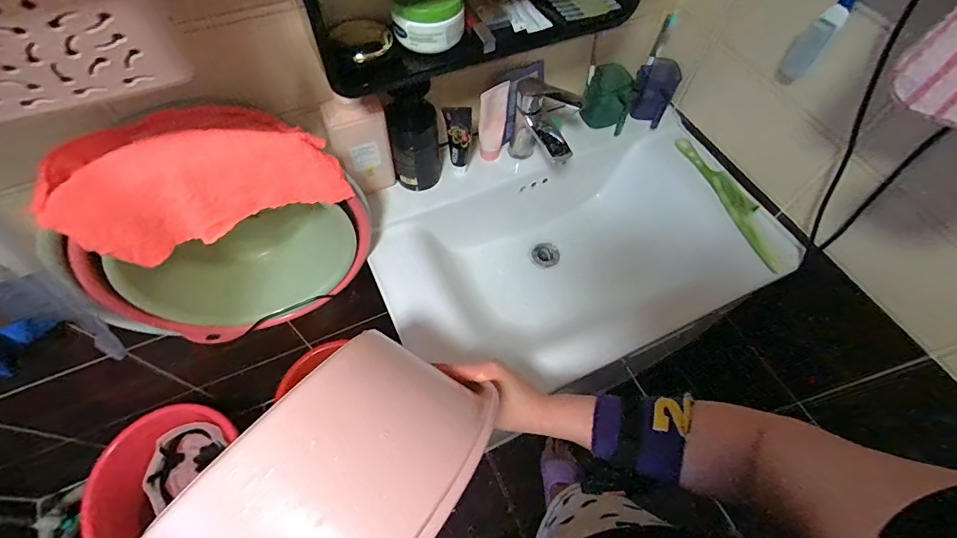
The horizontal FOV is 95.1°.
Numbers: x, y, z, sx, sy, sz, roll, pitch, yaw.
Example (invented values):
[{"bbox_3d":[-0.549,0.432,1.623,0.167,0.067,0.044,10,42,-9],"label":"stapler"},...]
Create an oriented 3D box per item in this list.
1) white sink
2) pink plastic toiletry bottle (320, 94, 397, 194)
[{"bbox_3d":[0.163,-0.020,0.859,0.682,0.228,0.424,-21,63,-13],"label":"white sink"},{"bbox_3d":[-0.188,-0.199,0.710,0.090,0.169,0.041,-21,63,-13],"label":"pink plastic toiletry bottle"}]

